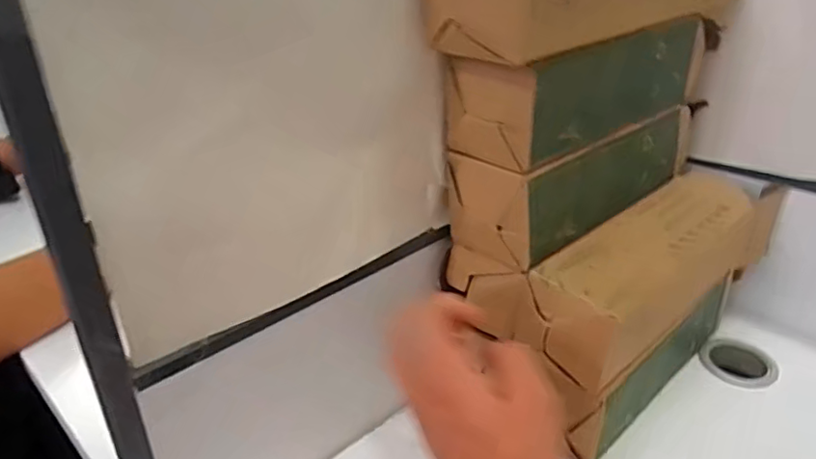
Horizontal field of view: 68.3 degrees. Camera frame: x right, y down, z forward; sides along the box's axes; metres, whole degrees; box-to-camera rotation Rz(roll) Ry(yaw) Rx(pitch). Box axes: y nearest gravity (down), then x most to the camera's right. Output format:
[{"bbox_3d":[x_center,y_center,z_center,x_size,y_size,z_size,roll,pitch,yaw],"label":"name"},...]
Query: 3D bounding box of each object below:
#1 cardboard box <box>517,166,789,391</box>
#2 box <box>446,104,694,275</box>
[{"bbox_3d":[0.193,0.021,0.451,0.278,0.063,0.066,-24,35,-37],"label":"cardboard box"},{"bbox_3d":[0.135,-0.046,0.454,0.240,0.067,0.066,-23,34,-36],"label":"box"}]

